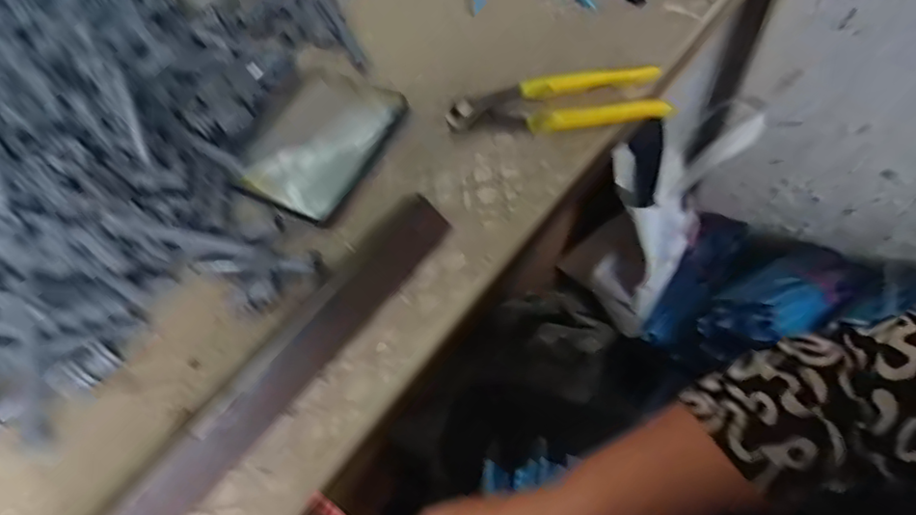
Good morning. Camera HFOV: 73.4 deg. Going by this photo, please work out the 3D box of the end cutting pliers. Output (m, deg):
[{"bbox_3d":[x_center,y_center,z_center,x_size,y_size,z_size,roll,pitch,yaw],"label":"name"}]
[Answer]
[{"bbox_3d":[0.075,-0.120,0.475,0.161,0.025,0.045,0,61,3],"label":"end cutting pliers"}]

